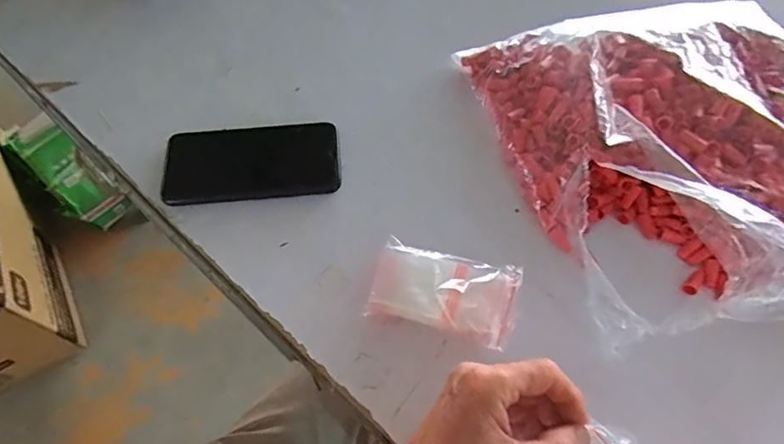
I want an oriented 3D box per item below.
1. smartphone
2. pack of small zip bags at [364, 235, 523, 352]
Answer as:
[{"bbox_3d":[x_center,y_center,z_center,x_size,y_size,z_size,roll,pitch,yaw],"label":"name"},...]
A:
[{"bbox_3d":[-0.129,-0.053,0.473,0.157,0.011,0.075,-6,62,-2],"label":"smartphone"},{"bbox_3d":[0.041,0.054,0.410,0.108,0.023,0.065,15,63,9],"label":"pack of small zip bags"}]

